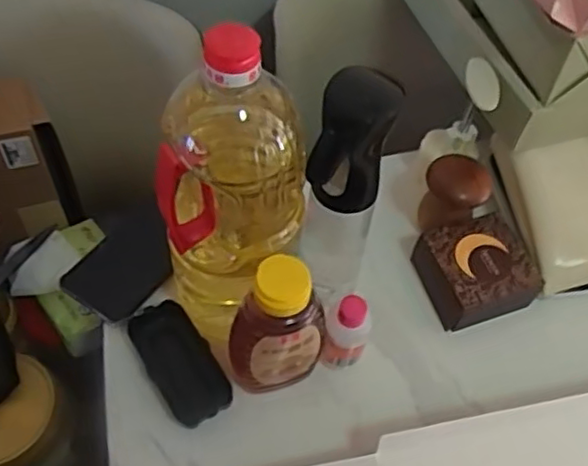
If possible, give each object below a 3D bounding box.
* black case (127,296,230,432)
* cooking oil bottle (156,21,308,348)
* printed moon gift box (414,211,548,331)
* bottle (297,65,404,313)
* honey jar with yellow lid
[{"bbox_3d":[-0.098,0.111,0.550,0.052,0.020,0.113,-26,61,-20],"label":"black case"},{"bbox_3d":[-0.046,-0.025,0.487,0.104,0.280,0.108,5,56,-1],"label":"cooking oil bottle"},{"bbox_3d":[0.171,0.039,0.612,0.098,0.056,0.089,-13,58,-13],"label":"printed moon gift box"},{"bbox_3d":[0.040,-0.019,0.518,0.059,0.234,0.065,15,56,5],"label":"bottle"},{"bbox_3d":[-0.012,0.078,0.501,0.069,0.151,0.046,-21,60,-18],"label":"honey jar with yellow lid"}]

